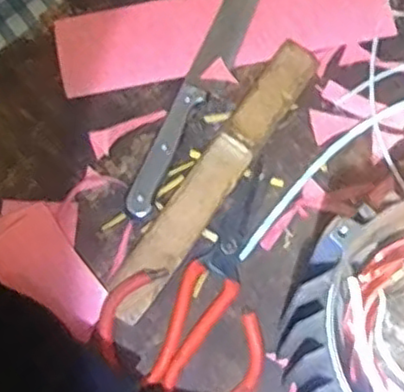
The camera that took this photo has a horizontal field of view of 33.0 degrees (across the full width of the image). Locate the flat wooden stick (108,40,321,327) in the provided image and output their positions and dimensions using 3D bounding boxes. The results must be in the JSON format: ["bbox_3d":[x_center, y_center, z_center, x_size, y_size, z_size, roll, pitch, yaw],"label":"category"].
[{"bbox_3d":[0.011,-0.018,0.506,0.034,0.011,0.244,33,75,11],"label":"flat wooden stick"}]

